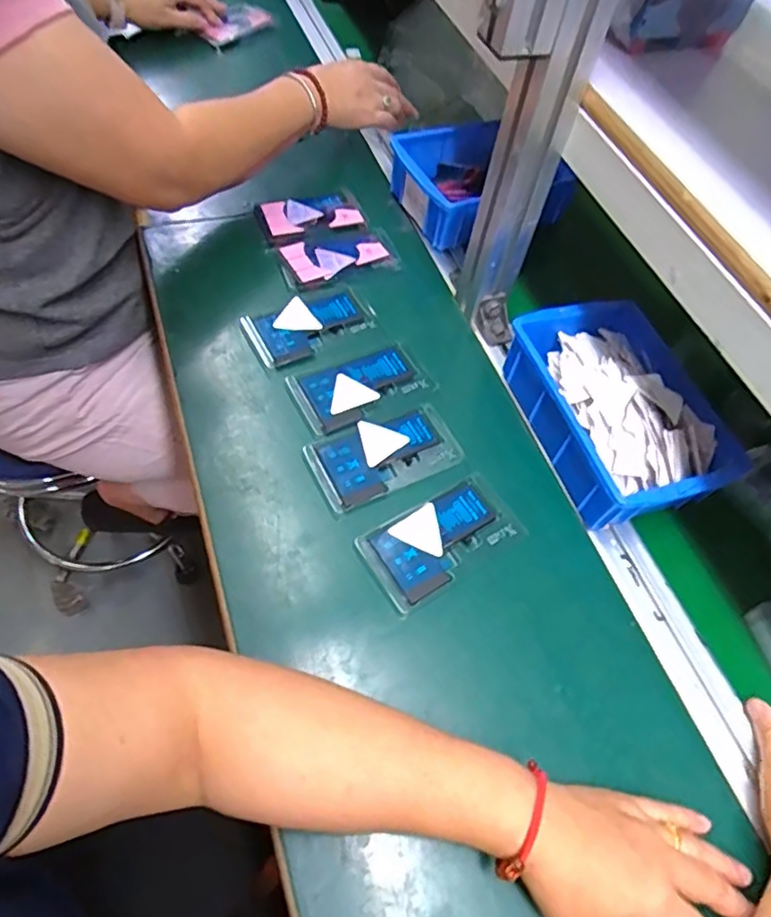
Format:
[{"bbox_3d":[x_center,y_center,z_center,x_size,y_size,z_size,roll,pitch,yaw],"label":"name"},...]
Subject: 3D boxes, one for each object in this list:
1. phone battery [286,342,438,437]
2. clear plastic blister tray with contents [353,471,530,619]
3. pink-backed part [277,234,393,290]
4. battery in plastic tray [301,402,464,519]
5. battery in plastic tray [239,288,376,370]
[{"bbox_3d":[-0.022,-0.070,0.556,0.125,0.008,0.068,-24,64,-21],"label":"phone battery"},{"bbox_3d":[0.047,0.064,0.484,0.128,0.006,0.070,-26,65,-22],"label":"clear plastic blister tray with contents"},{"bbox_3d":[-0.052,-0.219,0.644,0.106,0.008,0.063,-19,62,-19],"label":"pink-backed part"},{"bbox_3d":[0.000,-0.004,0.520,0.126,0.004,0.067,-21,63,-20],"label":"battery in plastic tray"},{"bbox_3d":[-0.075,-0.135,0.587,0.119,0.014,0.067,-26,65,-22],"label":"battery in plastic tray"}]

